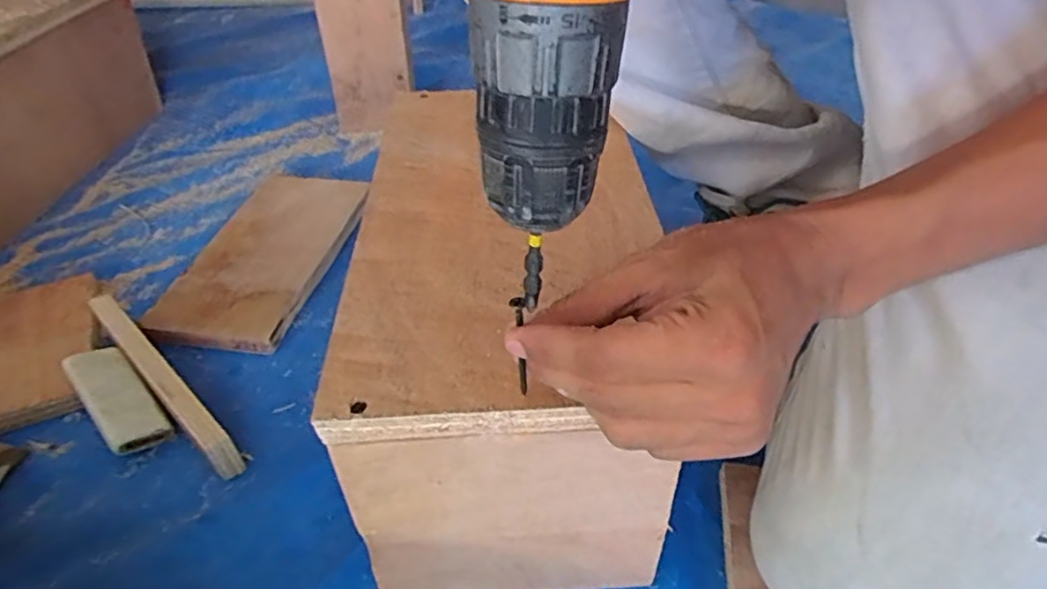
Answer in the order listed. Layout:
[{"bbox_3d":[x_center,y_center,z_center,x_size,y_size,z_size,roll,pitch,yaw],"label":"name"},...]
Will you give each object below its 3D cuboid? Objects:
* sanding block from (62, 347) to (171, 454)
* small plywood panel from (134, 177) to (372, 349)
[{"bbox_3d":[-0.315,0.079,0.486,0.039,0.028,0.105,-32,50,-32],"label":"sanding block"},{"bbox_3d":[-0.256,-0.046,0.646,0.135,0.023,0.275,5,40,5],"label":"small plywood panel"}]

